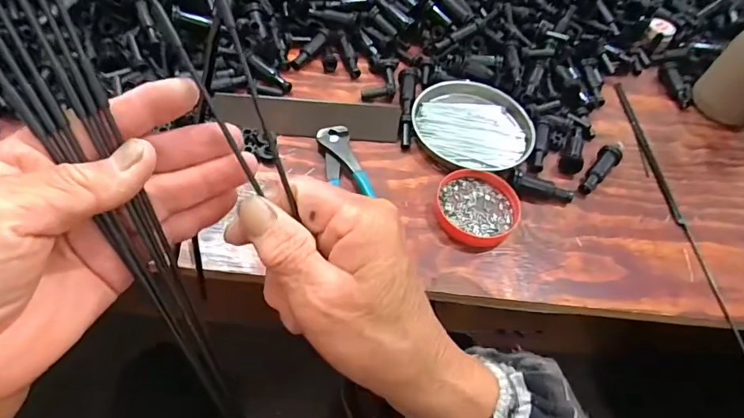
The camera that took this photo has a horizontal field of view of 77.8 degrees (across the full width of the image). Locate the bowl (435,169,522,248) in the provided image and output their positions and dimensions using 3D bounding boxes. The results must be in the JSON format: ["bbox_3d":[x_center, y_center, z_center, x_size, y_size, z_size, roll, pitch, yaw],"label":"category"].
[{"bbox_3d":[0.104,-0.003,0.454,0.079,0.016,0.083,3,52,-4],"label":"bowl"}]

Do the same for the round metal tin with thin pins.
[{"bbox_3d":[0.111,-0.098,0.517,0.132,0.020,0.134,3,52,-4],"label":"round metal tin with thin pins"}]

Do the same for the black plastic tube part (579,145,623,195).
[{"bbox_3d":[0.250,-0.043,0.505,0.023,0.019,0.072,36,57,20],"label":"black plastic tube part"}]

